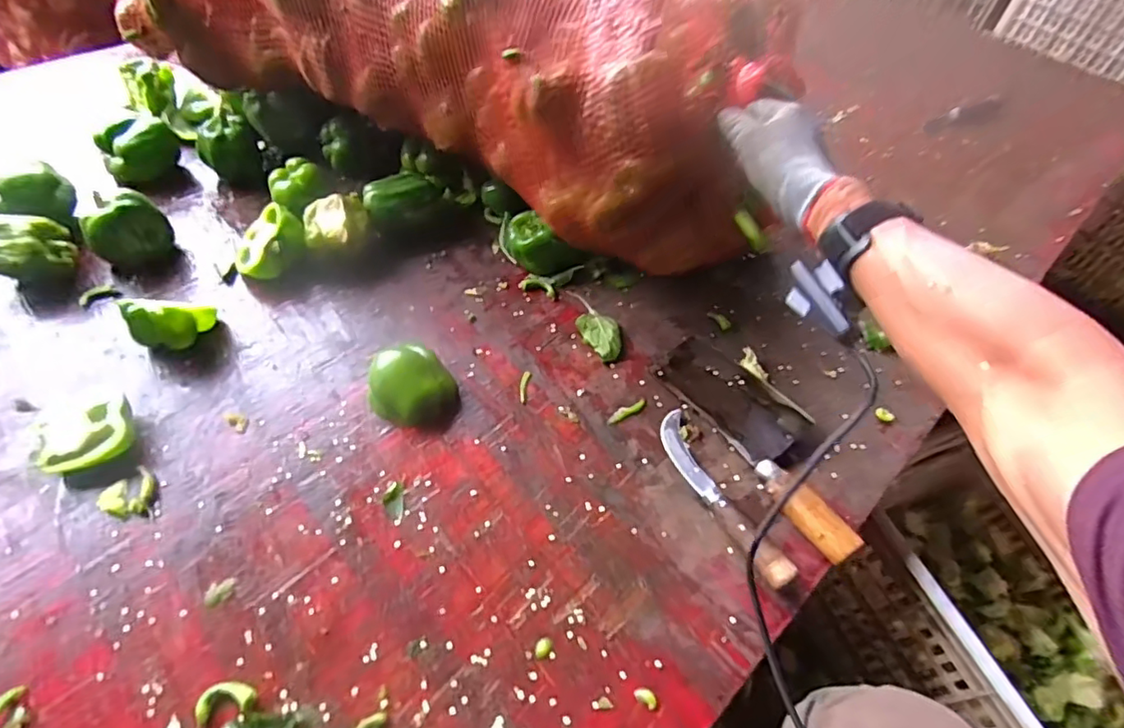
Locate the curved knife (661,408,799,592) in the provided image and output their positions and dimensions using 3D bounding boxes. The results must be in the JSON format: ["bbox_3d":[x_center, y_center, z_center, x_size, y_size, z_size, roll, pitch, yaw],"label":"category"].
[{"bbox_3d":[0.136,0.111,0.514,0.031,0.029,0.179,-18,57,-17],"label":"curved knife"}]

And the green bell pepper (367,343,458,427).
[{"bbox_3d":[-0.139,0.016,0.556,0.080,0.043,0.079,2,53,-3],"label":"green bell pepper"}]

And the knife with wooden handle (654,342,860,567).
[{"bbox_3d":[0.186,0.065,0.551,0.070,0.035,0.245,-25,59,-21],"label":"knife with wooden handle"}]

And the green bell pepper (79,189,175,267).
[{"bbox_3d":[-0.453,-0.134,0.624,0.075,0.080,0.063,-30,62,-28],"label":"green bell pepper"}]

